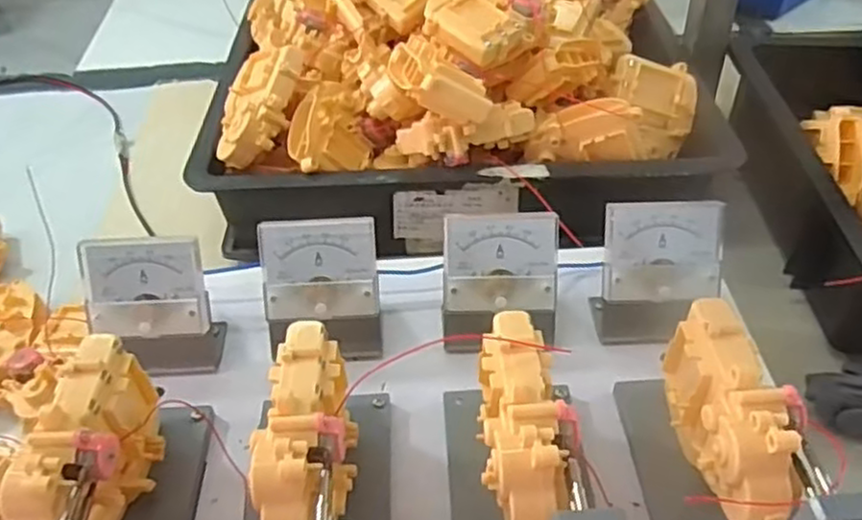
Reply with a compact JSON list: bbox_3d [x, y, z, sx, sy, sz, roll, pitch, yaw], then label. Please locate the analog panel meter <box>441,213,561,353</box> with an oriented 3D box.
[{"bbox_3d":[0.039,0.015,0.399,0.065,0.074,0.039,-3,44,-2],"label":"analog panel meter"}]

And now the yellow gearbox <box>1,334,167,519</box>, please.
[{"bbox_3d":[-0.149,0.087,0.311,0.032,0.065,0.089,0,44,1],"label":"yellow gearbox"}]

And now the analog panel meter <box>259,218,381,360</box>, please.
[{"bbox_3d":[-0.062,0.019,0.399,0.063,0.071,0.044,-4,44,-3],"label":"analog panel meter"}]

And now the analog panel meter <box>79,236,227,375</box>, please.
[{"bbox_3d":[-0.157,0.030,0.391,0.064,0.077,0.048,-6,44,-5],"label":"analog panel meter"}]

